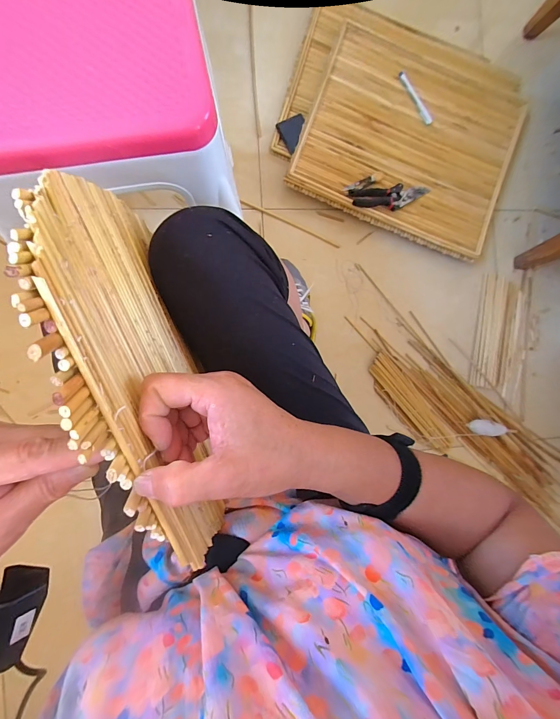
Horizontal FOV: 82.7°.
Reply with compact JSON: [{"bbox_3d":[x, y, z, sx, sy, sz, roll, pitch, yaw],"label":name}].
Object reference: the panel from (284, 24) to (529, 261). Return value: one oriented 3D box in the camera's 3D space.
[{"bbox_3d":[0.298,-0.498,0.730,0.477,0.030,0.414,18,88,-5],"label":"panel"}]

